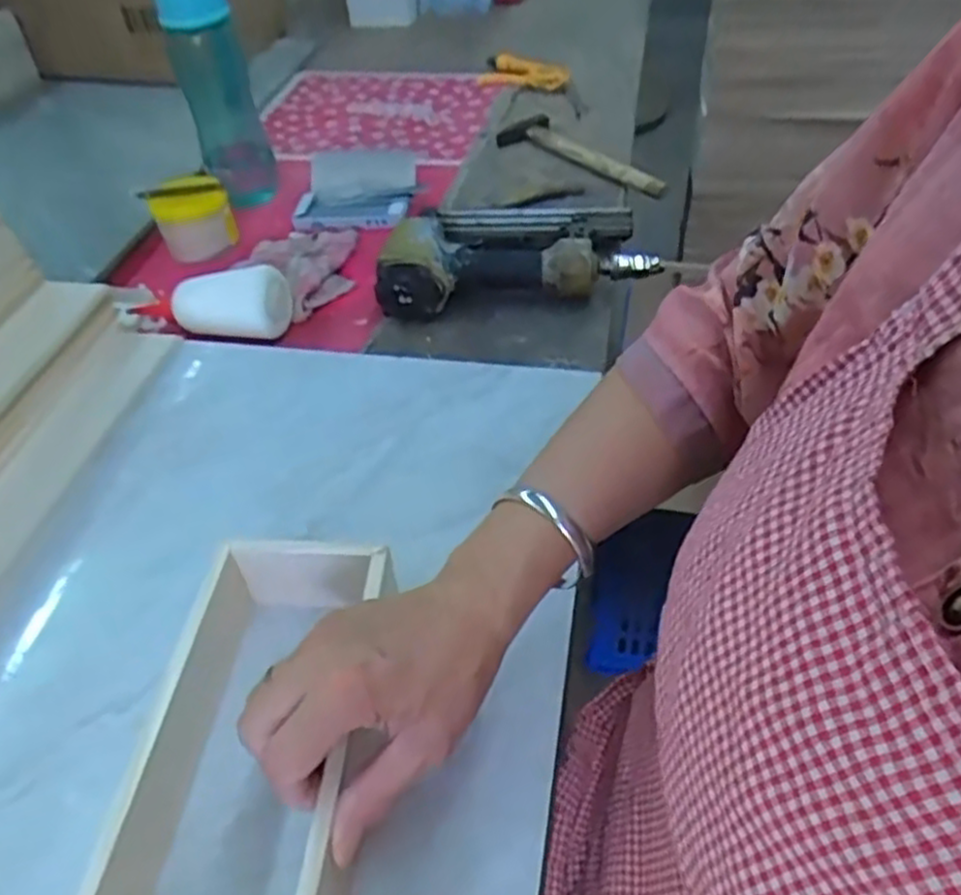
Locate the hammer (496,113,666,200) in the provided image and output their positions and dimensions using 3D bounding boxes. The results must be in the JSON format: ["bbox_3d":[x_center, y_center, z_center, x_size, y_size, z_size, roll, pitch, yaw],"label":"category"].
[{"bbox_3d":[0.120,-0.347,0.906,0.073,0.024,0.255,-28,50,-23],"label":"hammer"}]

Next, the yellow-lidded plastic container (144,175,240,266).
[{"bbox_3d":[-0.302,-0.243,0.812,0.079,0.057,0.070,-16,47,-14],"label":"yellow-lidded plastic container"}]

